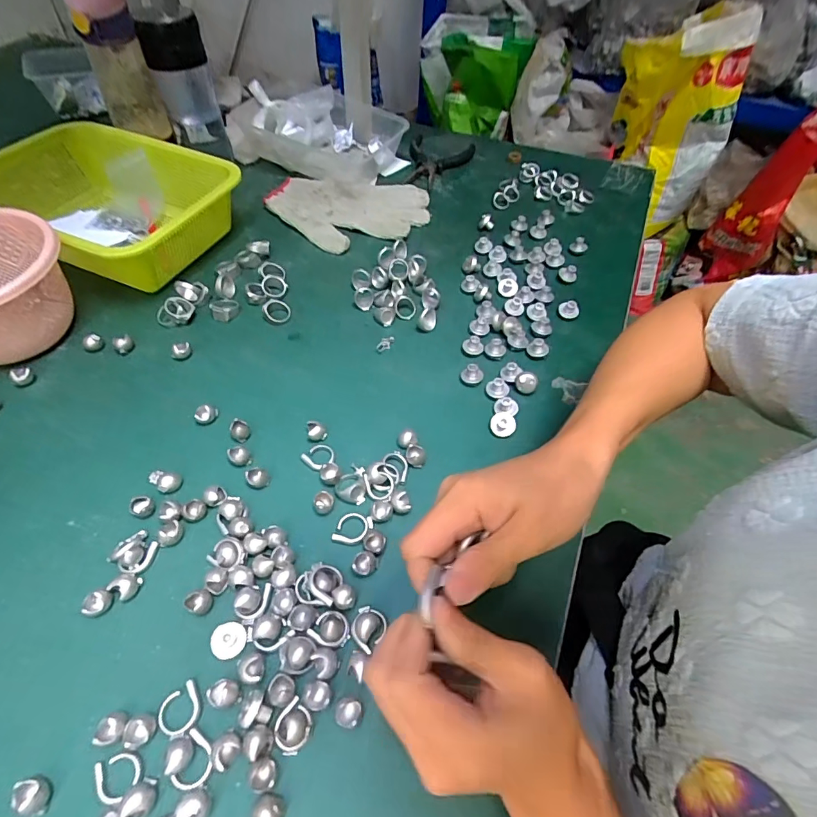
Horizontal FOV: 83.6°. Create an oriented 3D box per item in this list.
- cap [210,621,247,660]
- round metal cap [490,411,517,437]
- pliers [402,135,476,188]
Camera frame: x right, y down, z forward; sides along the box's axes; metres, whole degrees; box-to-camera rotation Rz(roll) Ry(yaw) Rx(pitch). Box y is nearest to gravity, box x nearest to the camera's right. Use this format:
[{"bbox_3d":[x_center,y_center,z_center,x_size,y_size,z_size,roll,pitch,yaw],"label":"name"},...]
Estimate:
[{"bbox_3d":[-0.115,0.147,0.290,0.020,0.010,0.021,1,53,-1],"label":"cap"},{"bbox_3d":[0.082,0.013,0.392,0.021,0.017,0.019,18,54,12],"label":"round metal cap"},{"bbox_3d":[0.036,-0.358,0.669,0.095,0.013,0.125,15,54,10],"label":"pliers"}]

